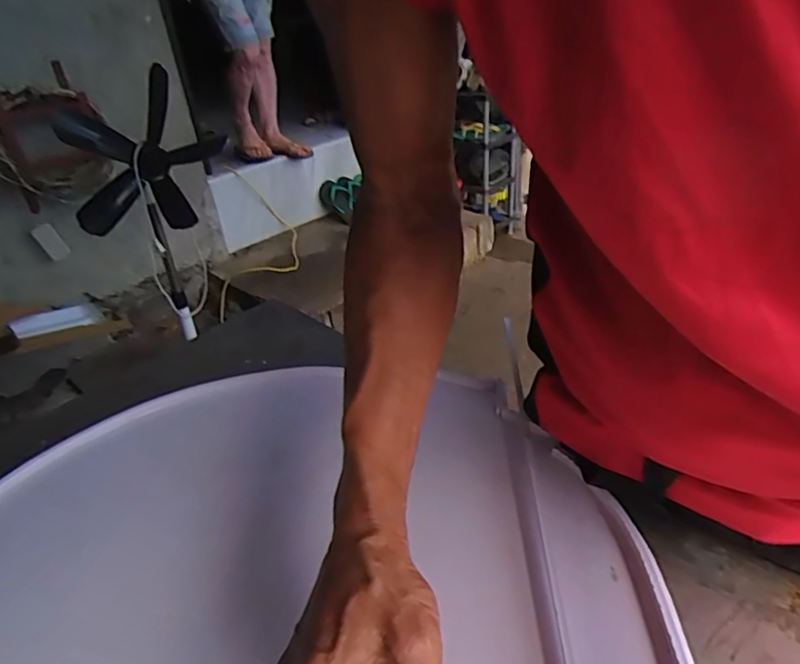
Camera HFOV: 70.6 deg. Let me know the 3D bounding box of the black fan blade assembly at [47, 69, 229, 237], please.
[{"bbox_3d":[-0.579,-0.399,1.286,0.356,0.382,0.104,-25,47,-35],"label":"black fan blade assembly"}]

